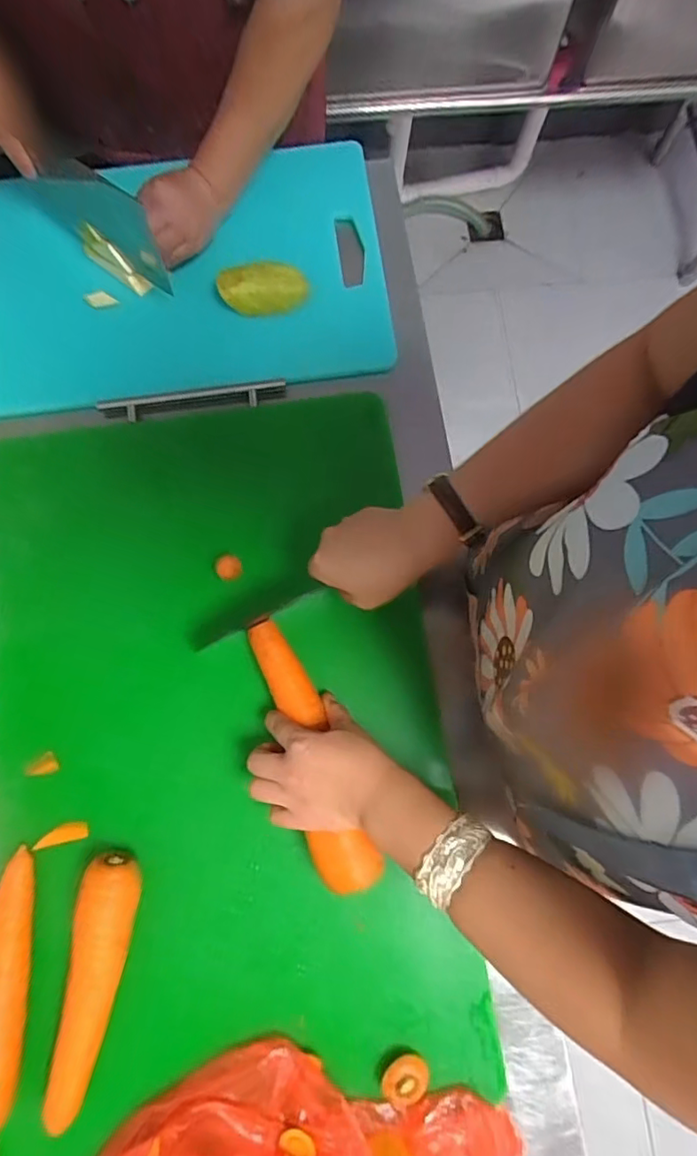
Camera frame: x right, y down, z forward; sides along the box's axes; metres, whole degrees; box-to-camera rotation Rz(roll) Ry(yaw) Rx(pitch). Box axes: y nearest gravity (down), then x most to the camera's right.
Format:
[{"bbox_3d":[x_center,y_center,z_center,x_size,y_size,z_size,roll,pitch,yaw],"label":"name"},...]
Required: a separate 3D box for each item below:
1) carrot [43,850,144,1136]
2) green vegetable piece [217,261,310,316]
[{"bbox_3d":[-0.202,0.328,0.447,0.042,0.041,0.196,6,77,1],"label":"carrot"},{"bbox_3d":[-0.091,-0.312,0.608,0.094,0.035,0.038,-4,77,-1],"label":"green vegetable piece"}]

